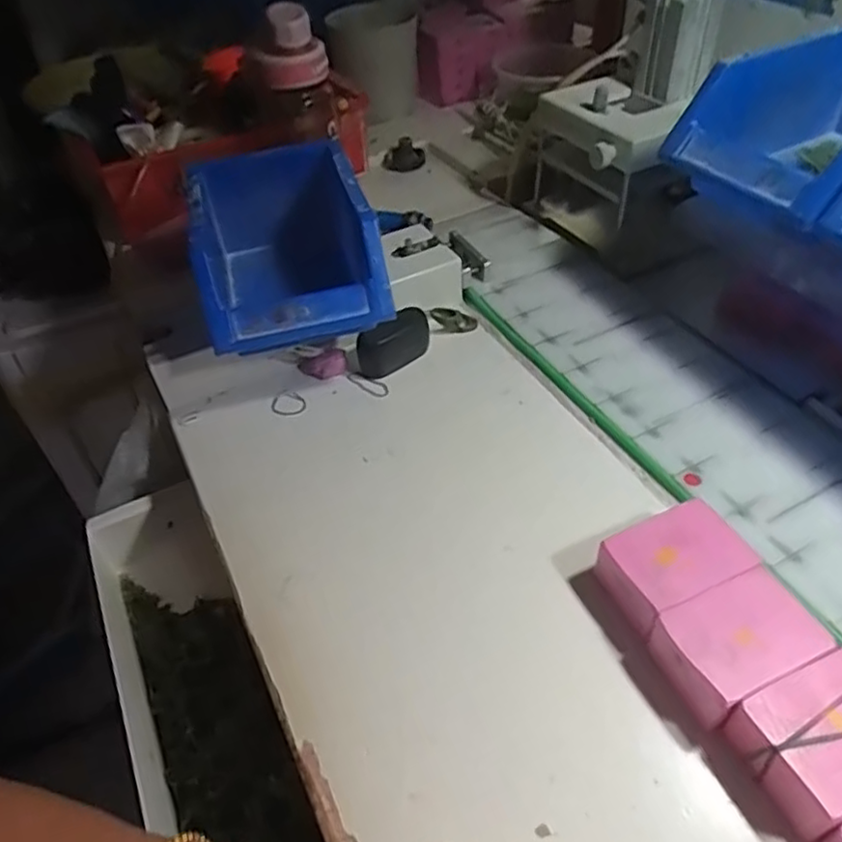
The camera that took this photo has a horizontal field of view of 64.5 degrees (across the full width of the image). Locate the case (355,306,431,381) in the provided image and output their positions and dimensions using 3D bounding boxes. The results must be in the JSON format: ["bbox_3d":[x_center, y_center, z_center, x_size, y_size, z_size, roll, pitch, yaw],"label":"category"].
[{"bbox_3d":[-0.019,-0.061,0.511,0.063,0.038,0.021,-28,49,-19],"label":"case"}]

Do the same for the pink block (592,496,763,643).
[{"bbox_3d":[0.134,0.080,0.361,0.071,0.031,0.049,-22,48,-14],"label":"pink block"}]

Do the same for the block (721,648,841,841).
[{"bbox_3d":[0.181,0.140,0.295,0.074,0.030,0.052,-21,47,-13],"label":"block"}]

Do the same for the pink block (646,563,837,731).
[{"bbox_3d":[0.152,0.112,0.327,0.076,0.031,0.050,-21,47,-13],"label":"pink block"}]

